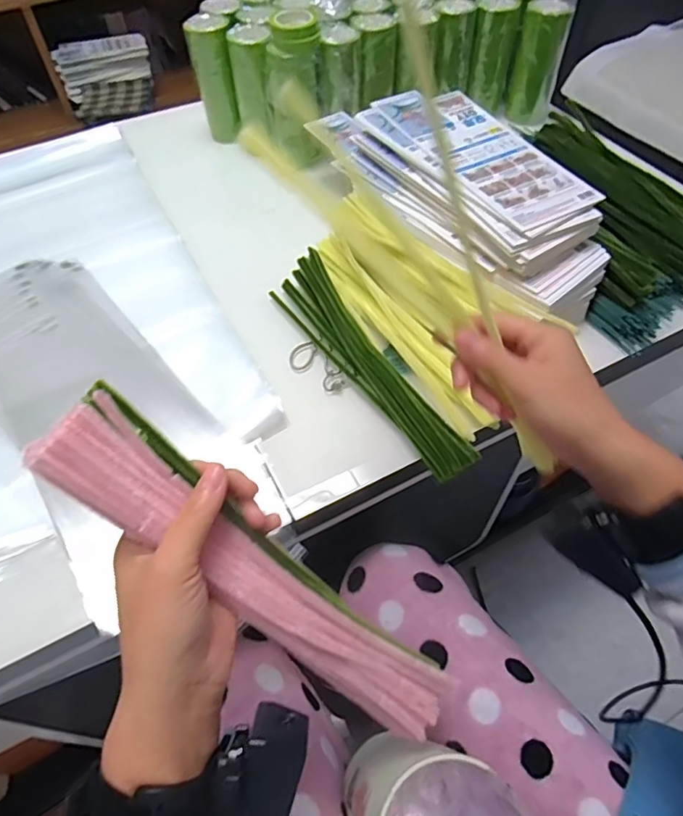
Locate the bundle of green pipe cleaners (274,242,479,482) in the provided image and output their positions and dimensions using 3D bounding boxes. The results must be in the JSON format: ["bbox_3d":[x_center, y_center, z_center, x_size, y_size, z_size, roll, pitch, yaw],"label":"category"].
[{"bbox_3d":[0.023,-0.051,0.522,0.051,0.033,0.291,-28,59,-17],"label":"bundle of green pipe cleaners"}]

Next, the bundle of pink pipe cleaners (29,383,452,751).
[{"bbox_3d":[-0.035,0.104,0.300,0.017,0.292,0.045,-12,38,51],"label":"bundle of pink pipe cleaners"}]

